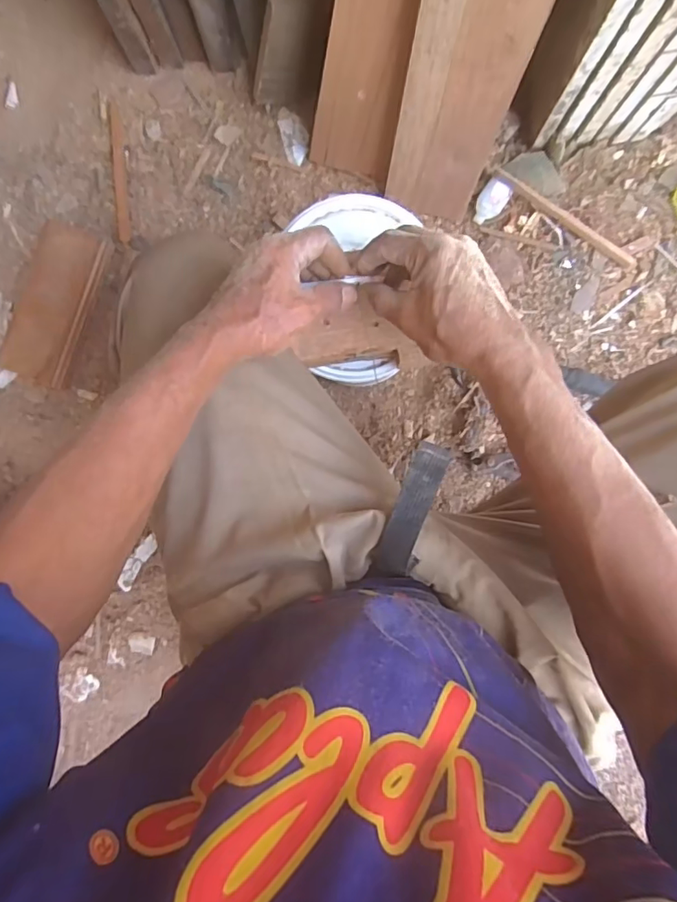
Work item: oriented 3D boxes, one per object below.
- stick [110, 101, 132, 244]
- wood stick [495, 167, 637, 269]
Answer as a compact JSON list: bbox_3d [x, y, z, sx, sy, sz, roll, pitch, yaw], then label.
[{"bbox_3d":[-0.300,-0.381,0.712,0.015,0.013,0.202,-8,87,1],"label":"stick"},{"bbox_3d":[0.294,-0.301,0.675,0.216,0.017,0.013,34,88,3],"label":"wood stick"}]

